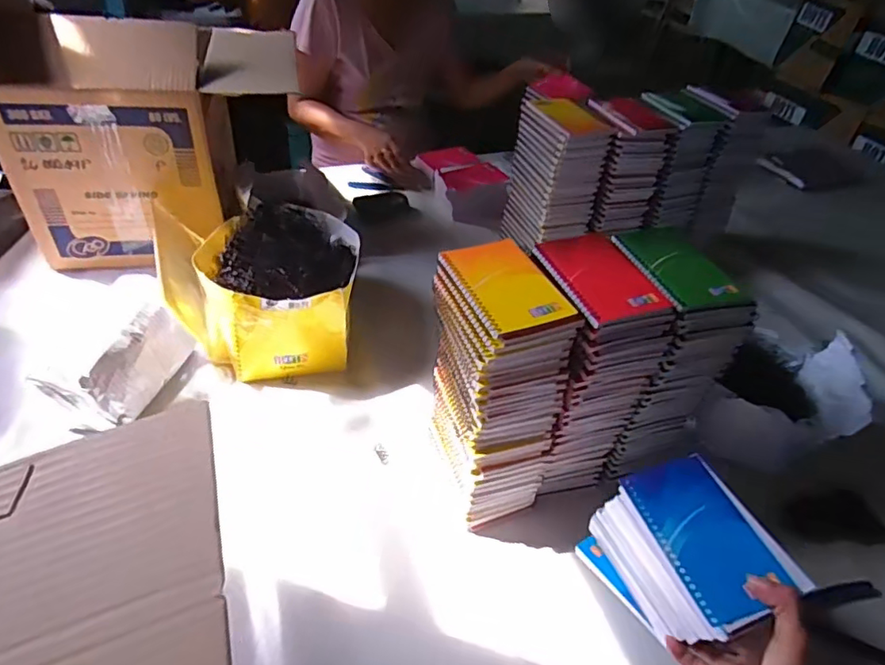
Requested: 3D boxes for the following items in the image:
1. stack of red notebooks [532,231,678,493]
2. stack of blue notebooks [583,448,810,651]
[{"bbox_3d":[0.150,0.038,0.622,0.101,0.249,0.151,-6,44,-12],"label":"stack of red notebooks"},{"bbox_3d":[0.209,0.203,0.493,0.092,0.130,0.139,-11,45,-17],"label":"stack of blue notebooks"}]

